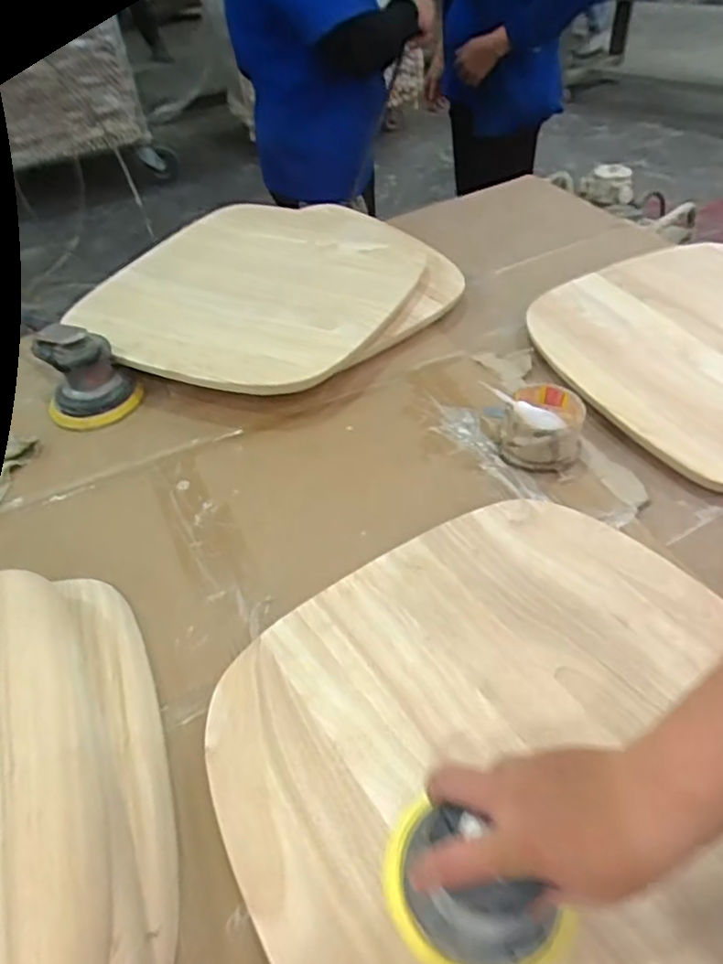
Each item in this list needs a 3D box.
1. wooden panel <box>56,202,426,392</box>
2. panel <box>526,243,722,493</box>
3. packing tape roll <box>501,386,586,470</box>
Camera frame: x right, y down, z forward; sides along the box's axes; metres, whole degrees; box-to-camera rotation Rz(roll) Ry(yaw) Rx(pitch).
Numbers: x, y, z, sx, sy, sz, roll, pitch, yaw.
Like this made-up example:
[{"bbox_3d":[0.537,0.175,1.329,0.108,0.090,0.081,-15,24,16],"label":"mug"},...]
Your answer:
[{"bbox_3d":[-0.140,-0.288,0.941,0.409,0.023,0.467,21,52,23],"label":"wooden panel"},{"bbox_3d":[0.455,-0.170,0.830,0.415,0.042,0.421,-22,51,-15],"label":"panel"},{"bbox_3d":[0.198,-0.061,0.722,0.082,0.054,0.088,-3,44,3],"label":"packing tape roll"}]

